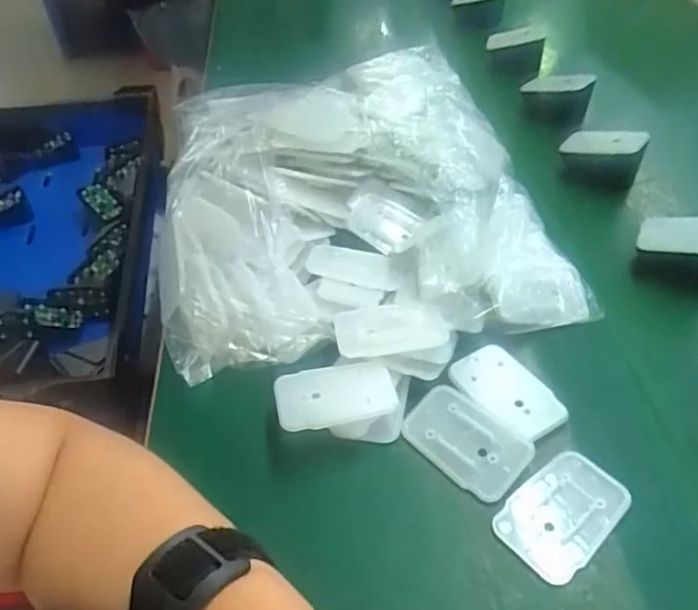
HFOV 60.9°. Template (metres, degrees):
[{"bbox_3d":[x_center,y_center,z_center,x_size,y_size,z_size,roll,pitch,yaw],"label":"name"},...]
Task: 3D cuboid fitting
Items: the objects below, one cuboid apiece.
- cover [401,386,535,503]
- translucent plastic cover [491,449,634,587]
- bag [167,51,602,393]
[{"bbox_3d":[0.066,0.075,0.335,0.068,0.005,0.044,32,54,29],"label":"cover"},{"bbox_3d":[0.111,0.106,0.307,0.067,0.006,0.045,-34,53,-29],"label":"translucent plastic cover"},{"bbox_3d":[-0.003,-0.094,0.470,0.289,0.074,0.312,-9,45,-7],"label":"bag"}]

